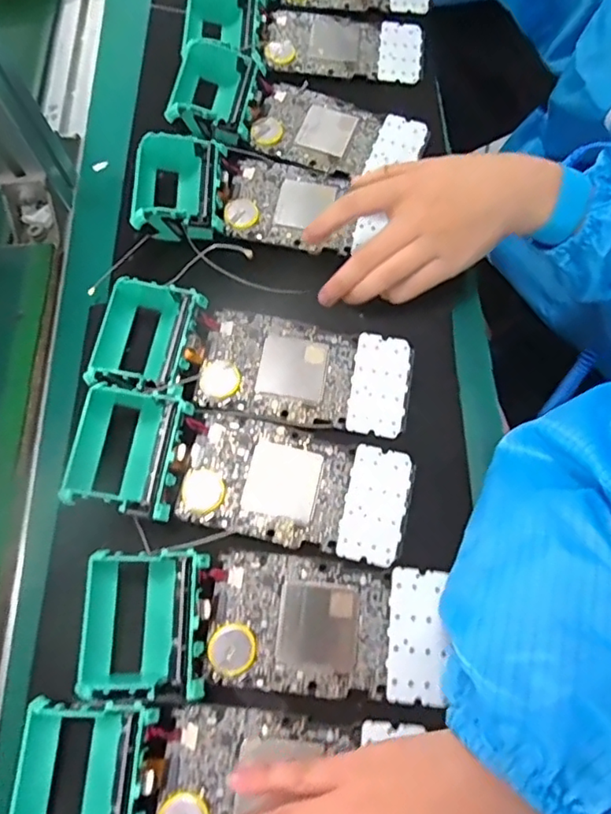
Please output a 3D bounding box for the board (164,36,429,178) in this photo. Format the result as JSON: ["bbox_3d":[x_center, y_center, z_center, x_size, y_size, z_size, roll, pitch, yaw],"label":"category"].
[{"bbox_3d":[-0.007,-0.221,0.440,0.191,0.029,0.079,16,64,6],"label":"board"}]

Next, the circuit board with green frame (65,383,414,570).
[{"bbox_3d":[-0.038,0.040,0.337,0.192,0.033,0.073,13,63,5],"label":"circuit board with green frame"}]

